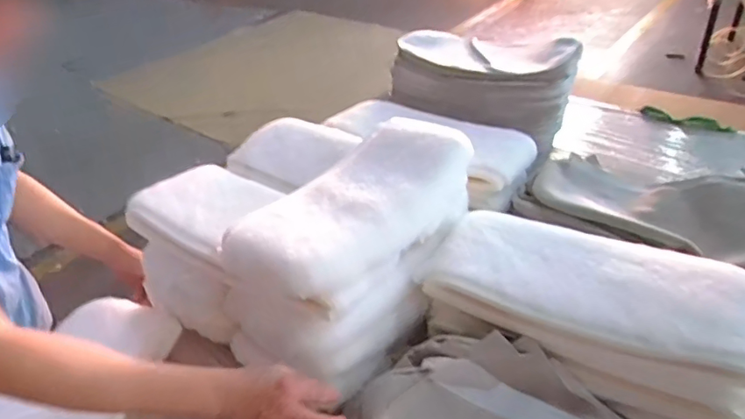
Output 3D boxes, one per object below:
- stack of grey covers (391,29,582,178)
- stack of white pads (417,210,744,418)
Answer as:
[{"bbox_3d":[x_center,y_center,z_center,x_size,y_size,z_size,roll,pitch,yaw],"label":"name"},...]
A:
[{"bbox_3d":[0.270,-0.325,1.402,0.226,0.220,0.459,-31,44,-31],"label":"stack of grey covers"},{"bbox_3d":[0.333,0.160,0.823,0.467,0.169,0.227,21,43,30],"label":"stack of white pads"}]

